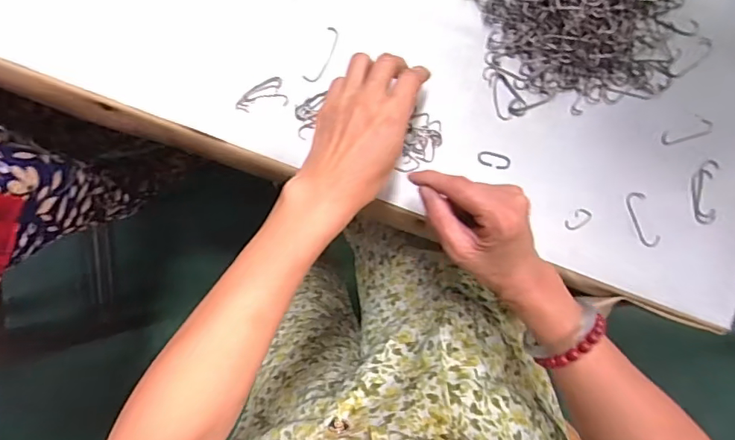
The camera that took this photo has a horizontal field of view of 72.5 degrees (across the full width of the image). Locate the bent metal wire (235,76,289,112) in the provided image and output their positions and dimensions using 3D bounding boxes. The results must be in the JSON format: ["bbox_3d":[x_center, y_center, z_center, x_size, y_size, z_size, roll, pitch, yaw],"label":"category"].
[{"bbox_3d":[-0.097,-0.114,0.454,0.046,0.004,0.027,-9,88,2],"label":"bent metal wire"}]

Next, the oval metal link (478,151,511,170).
[{"bbox_3d":[0.113,-0.054,0.444,0.029,0.005,0.015,12,88,2],"label":"oval metal link"}]

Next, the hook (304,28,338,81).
[{"bbox_3d":[-0.040,-0.149,0.453,0.015,0.004,0.054,26,89,3],"label":"hook"}]

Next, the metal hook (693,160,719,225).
[{"bbox_3d":[0.293,-0.024,0.437,0.017,0.009,0.055,8,88,2],"label":"metal hook"}]

